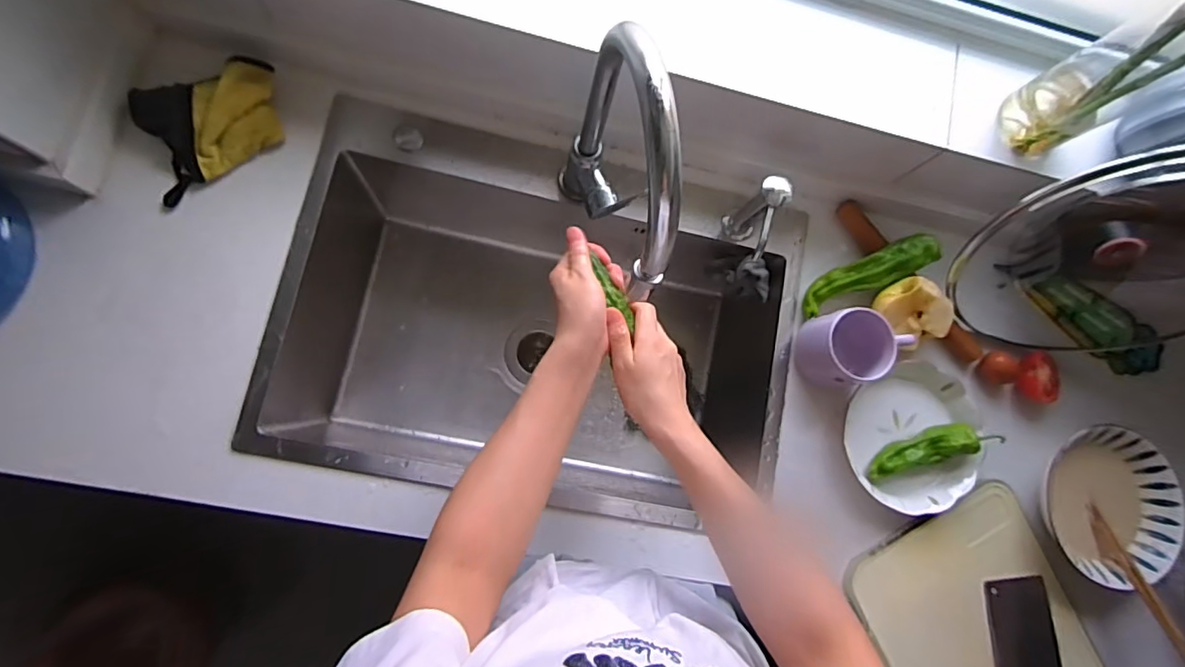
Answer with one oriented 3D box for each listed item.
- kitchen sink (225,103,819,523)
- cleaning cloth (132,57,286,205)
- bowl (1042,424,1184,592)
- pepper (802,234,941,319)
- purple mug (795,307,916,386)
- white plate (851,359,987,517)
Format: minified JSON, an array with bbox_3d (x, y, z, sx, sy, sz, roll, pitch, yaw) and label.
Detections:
[{"bbox_3d":[-0.074,0.005,0.778,0.629,0.231,0.423,12,80,-7],"label":"kitchen sink"},{"bbox_3d":[-0.452,-0.250,0.629,0.183,0.046,0.112,-32,88,-12],"label":"cleaning cloth"},{"bbox_3d":[0.679,0.228,0.723,0.195,0.071,0.195,1,82,-9],"label":"bowl"},{"bbox_3d":[0.364,-0.078,0.714,0.183,0.031,0.045,-25,88,8],"label":"pepper"},{"bbox_3d":[0.327,0.016,0.679,0.109,0.073,0.088,-9,83,-10],"label":"purple mug"},{"bbox_3d":[0.426,0.135,0.705,0.184,0.047,0.188,1,82,-9],"label":"white plate"}]

